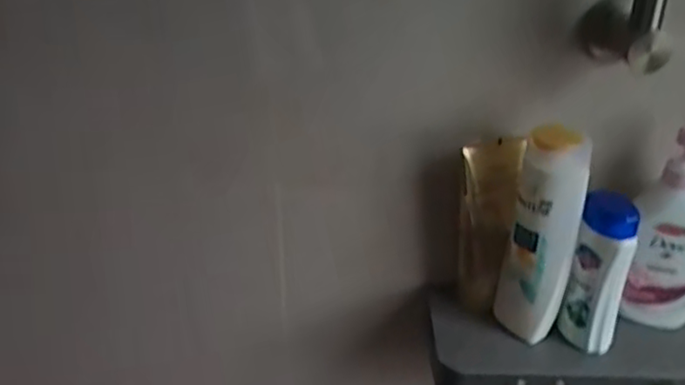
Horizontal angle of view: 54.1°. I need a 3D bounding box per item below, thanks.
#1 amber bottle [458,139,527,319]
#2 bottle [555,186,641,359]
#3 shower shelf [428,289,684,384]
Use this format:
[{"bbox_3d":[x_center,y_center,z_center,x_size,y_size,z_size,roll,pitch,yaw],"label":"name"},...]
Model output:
[{"bbox_3d":[0.141,0.036,0.662,0.051,0.179,0.032,10,30,17],"label":"amber bottle"},{"bbox_3d":[0.238,0.079,0.623,0.049,0.157,0.036,-3,29,-7],"label":"bottle"},{"bbox_3d":[0.233,0.167,0.663,0.289,0.048,0.121,5,29,9],"label":"shower shelf"}]

